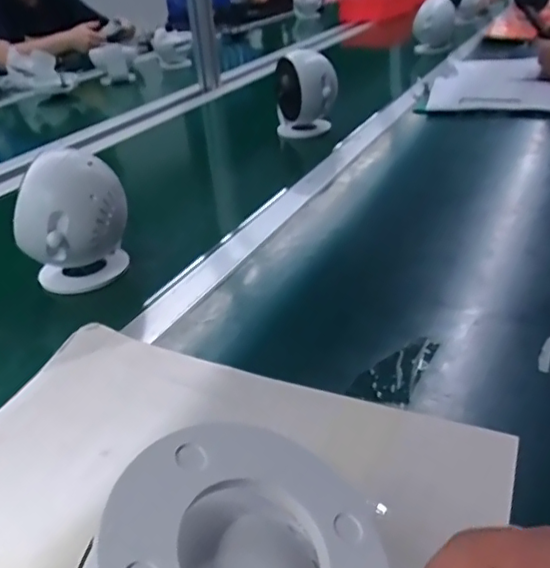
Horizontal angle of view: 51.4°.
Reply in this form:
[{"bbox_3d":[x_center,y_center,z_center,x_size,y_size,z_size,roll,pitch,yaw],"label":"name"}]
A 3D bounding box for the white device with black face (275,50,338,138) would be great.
[{"bbox_3d":[0.050,-0.312,0.942,0.097,0.135,0.077,-5,32,2],"label":"white device with black face"}]

